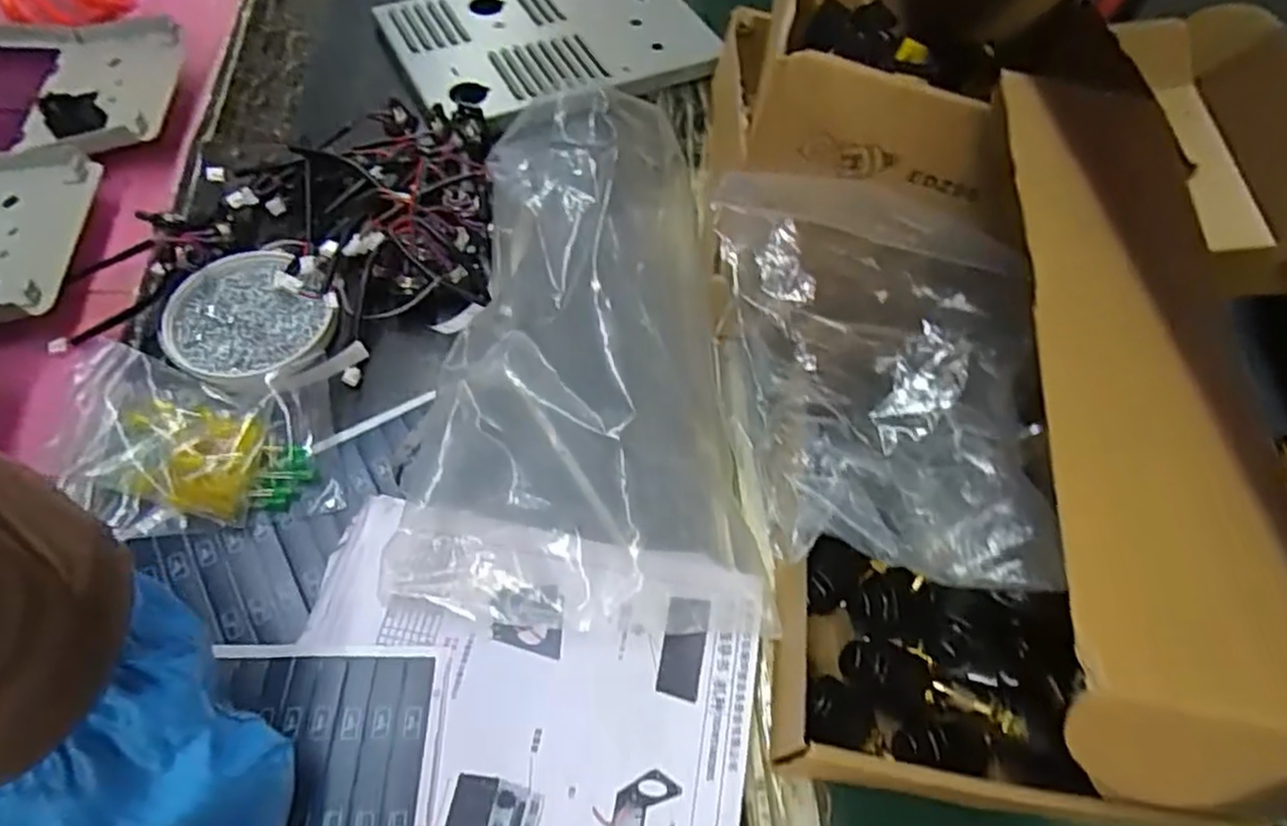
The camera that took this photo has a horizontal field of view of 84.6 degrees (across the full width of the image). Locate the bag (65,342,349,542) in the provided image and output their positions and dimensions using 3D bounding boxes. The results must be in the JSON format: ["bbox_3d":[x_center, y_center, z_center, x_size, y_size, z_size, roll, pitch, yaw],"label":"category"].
[{"bbox_3d":[-0.244,0.020,0.387,0.152,0.036,0.093,7,59,1],"label":"bag"}]

